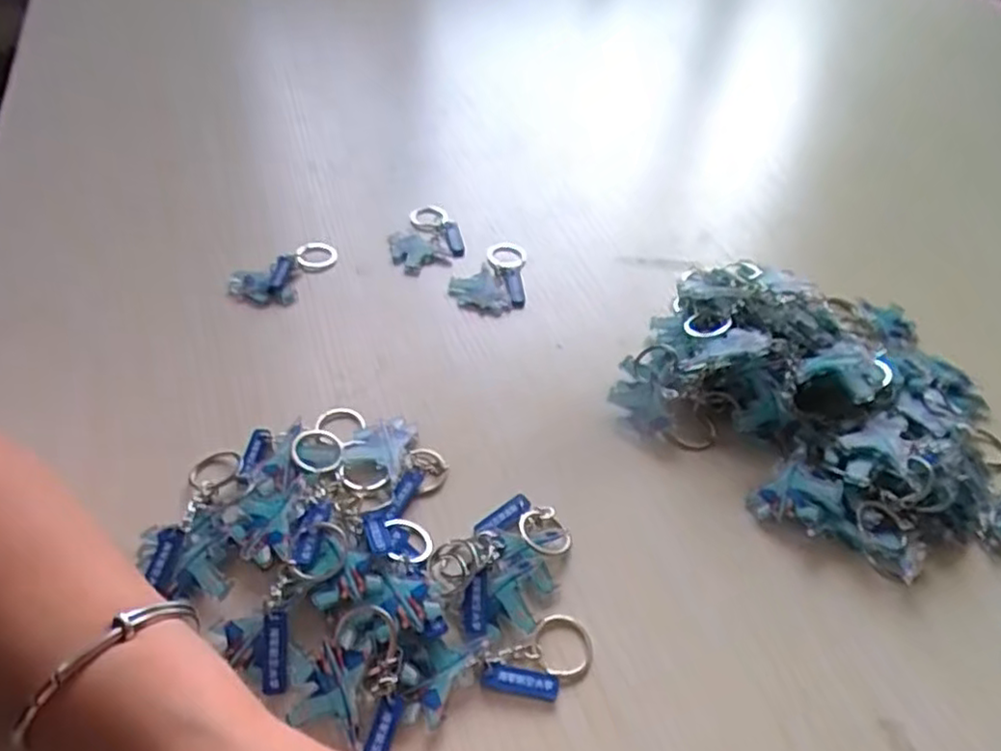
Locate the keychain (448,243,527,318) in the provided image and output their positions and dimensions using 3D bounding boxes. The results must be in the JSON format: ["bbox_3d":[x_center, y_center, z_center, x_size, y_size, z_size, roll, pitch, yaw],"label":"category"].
[{"bbox_3d":[-0.008,-0.064,0.439,0.047,0.010,0.069,4,45,-1],"label":"keychain"}]

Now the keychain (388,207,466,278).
[{"bbox_3d":[-0.051,-0.093,0.460,0.050,0.012,0.067,-8,46,-12],"label":"keychain"}]

